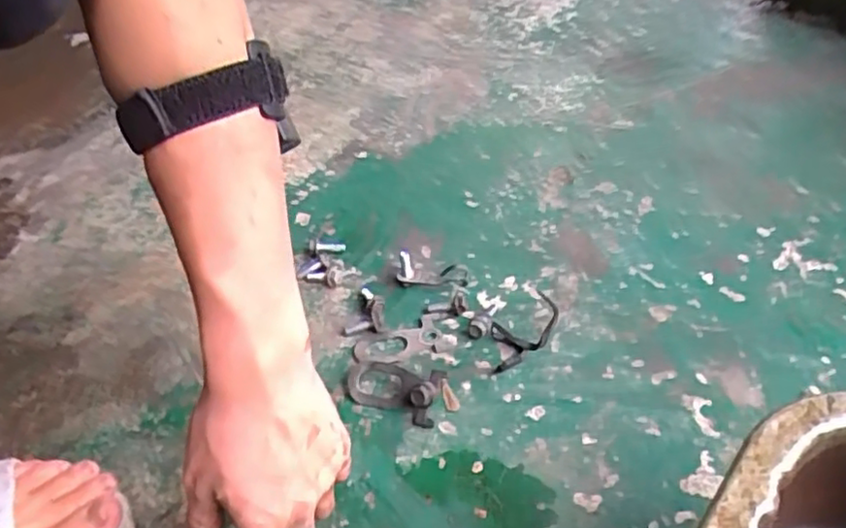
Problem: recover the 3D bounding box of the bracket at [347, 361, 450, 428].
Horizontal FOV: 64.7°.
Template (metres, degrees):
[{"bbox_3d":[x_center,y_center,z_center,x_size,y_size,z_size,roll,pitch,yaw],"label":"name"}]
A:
[{"bbox_3d":[-0.024,0.092,0.493,0.073,0.023,0.040,7,43,16],"label":"bracket"}]

